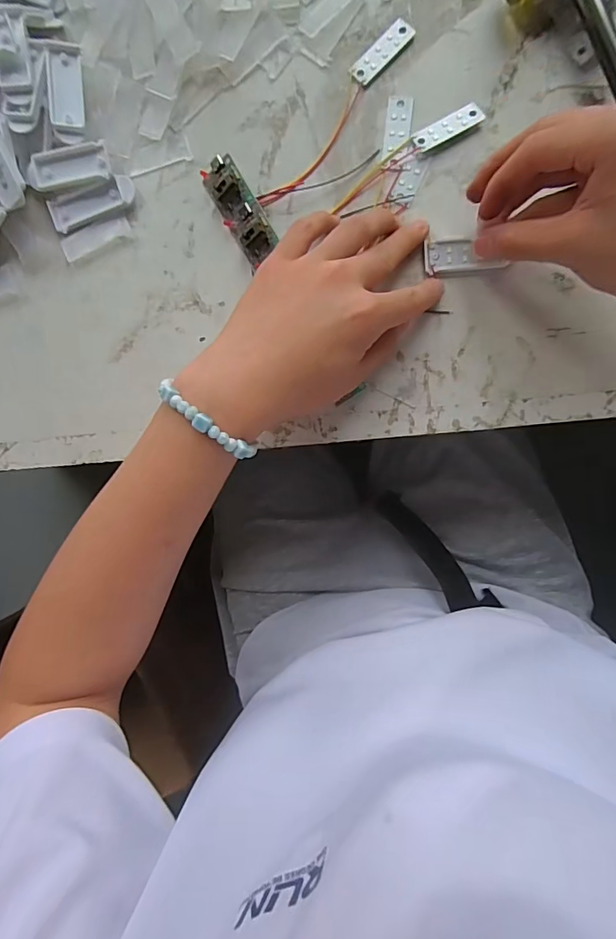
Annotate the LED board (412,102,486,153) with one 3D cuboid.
[{"bbox_3d":[0.090,-0.218,0.297,0.046,0.005,0.014,-28,89,4],"label":"LED board"}]

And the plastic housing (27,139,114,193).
[{"bbox_3d":[-0.152,-0.194,0.298,0.052,0.011,0.022,-7,91,4],"label":"plastic housing"}]

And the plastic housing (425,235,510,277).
[{"bbox_3d":[0.100,-0.139,0.301,0.050,0.004,0.022,-7,95,2],"label":"plastic housing"}]

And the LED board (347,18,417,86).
[{"bbox_3d":[0.047,-0.266,0.296,0.046,0.004,0.016,-44,88,4],"label":"LED board"}]

